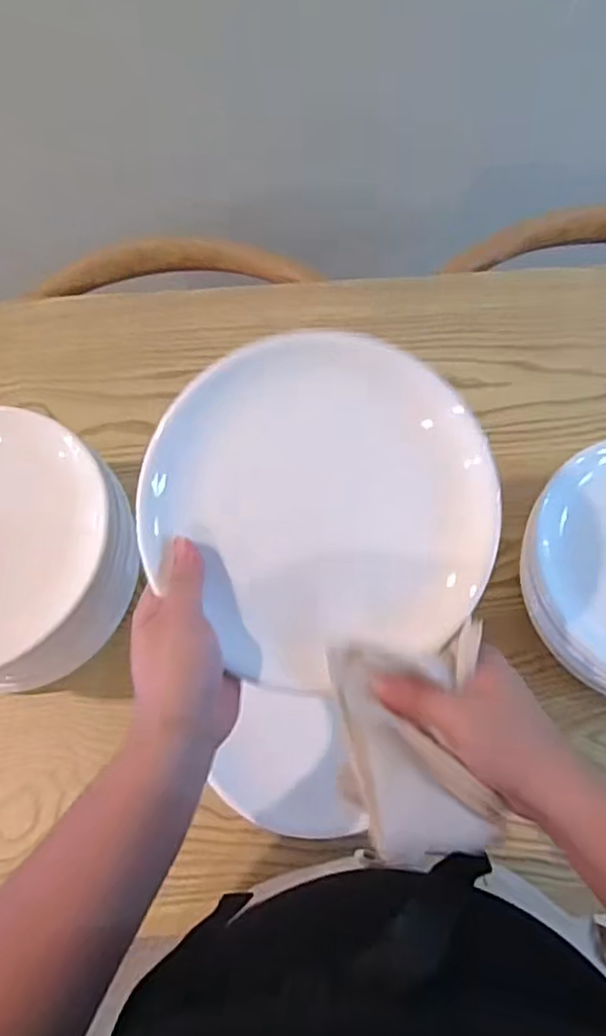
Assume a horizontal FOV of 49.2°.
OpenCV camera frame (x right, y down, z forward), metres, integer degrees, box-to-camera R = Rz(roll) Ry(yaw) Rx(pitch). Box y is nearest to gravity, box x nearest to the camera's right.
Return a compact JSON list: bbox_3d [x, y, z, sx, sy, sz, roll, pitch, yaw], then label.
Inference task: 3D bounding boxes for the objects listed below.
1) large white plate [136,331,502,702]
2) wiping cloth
[{"bbox_3d":[0.010,-0.008,0.373,0.184,0.019,0.185,0,97,1],"label":"large white plate"},{"bbox_3d":[0.061,0.120,0.351,0.080,0.027,0.111,-9,68,-1],"label":"wiping cloth"}]

